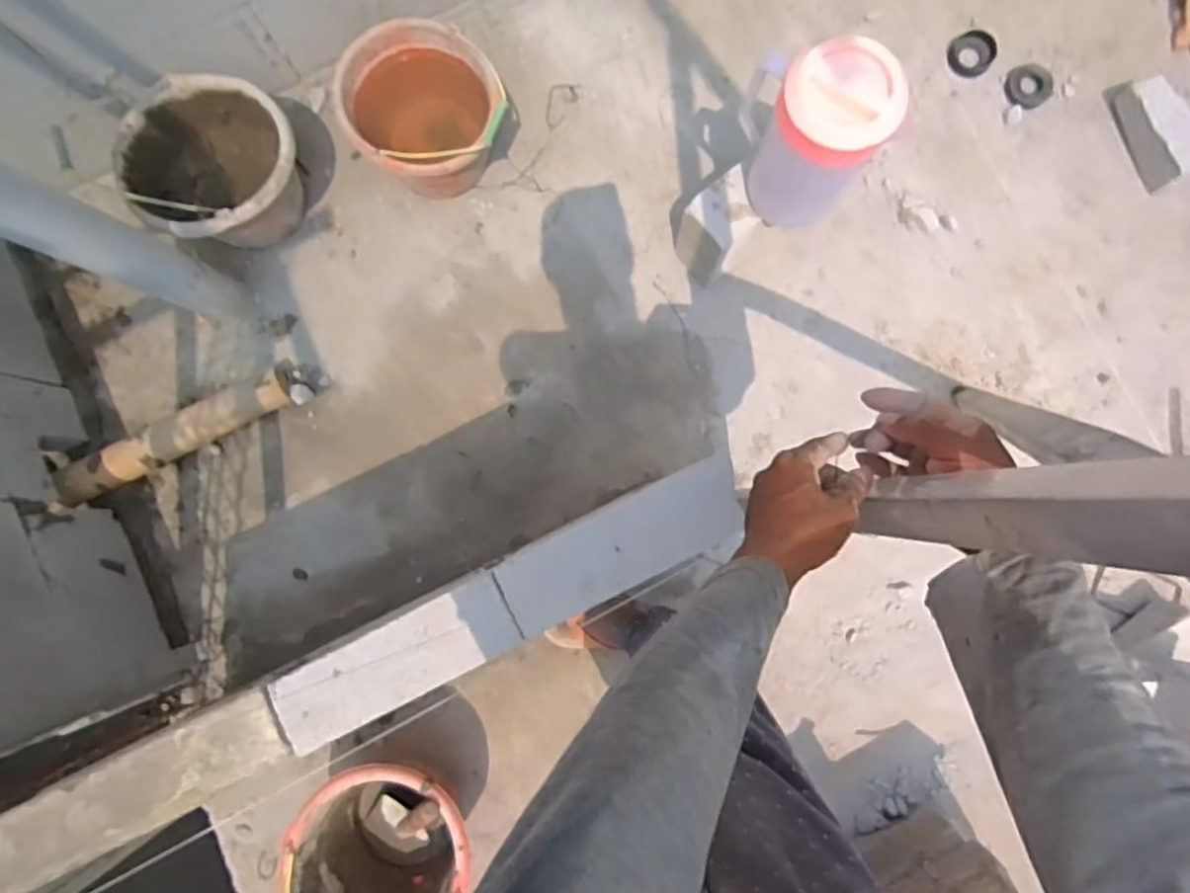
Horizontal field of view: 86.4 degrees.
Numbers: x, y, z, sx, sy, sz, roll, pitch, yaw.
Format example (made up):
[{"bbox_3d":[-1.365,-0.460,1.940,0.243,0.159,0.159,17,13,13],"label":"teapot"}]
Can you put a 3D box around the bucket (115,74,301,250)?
[{"bbox_3d":[-0.676,-0.497,1.178,0.284,0.199,0.291,31,86,3],"label":"bucket"}]

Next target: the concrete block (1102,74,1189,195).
[{"bbox_3d":[1.109,-0.626,1.238,0.101,0.085,0.228,-18,84,-2],"label":"concrete block"}]

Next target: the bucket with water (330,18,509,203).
[{"bbox_3d":[-0.308,-0.600,1.181,0.258,0.220,0.257,0,84,0],"label":"bucket with water"}]

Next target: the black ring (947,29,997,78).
[{"bbox_3d":[0.771,-0.804,1.292,0.107,0.020,0.087,-43,86,-4],"label":"black ring"}]

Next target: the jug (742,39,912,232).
[{"bbox_3d":[0.304,-0.441,0.930,0.160,0.291,0.171,-14,85,0],"label":"jug"}]

